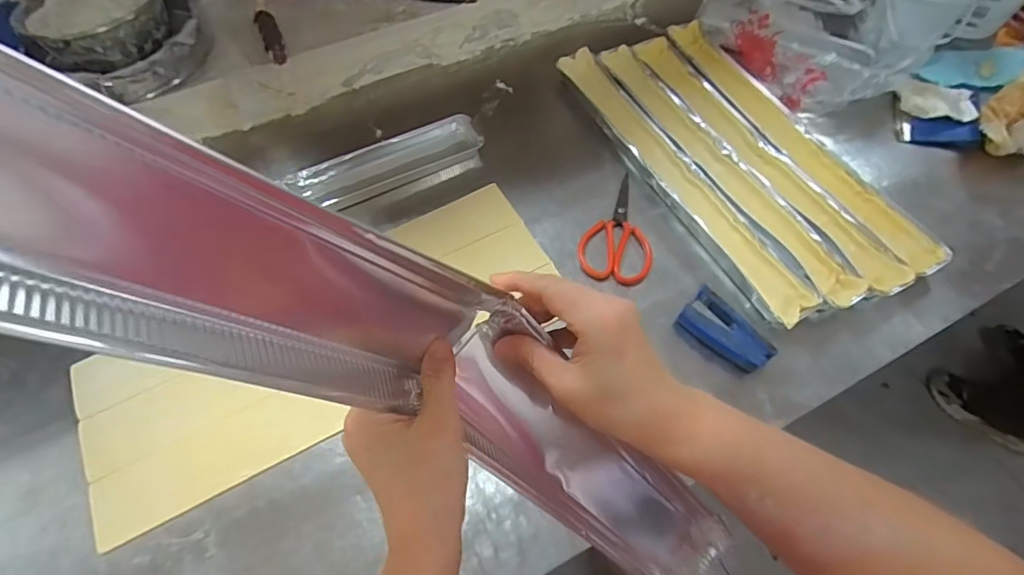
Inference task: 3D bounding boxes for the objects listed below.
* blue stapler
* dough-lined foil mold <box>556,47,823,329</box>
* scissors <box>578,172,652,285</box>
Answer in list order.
[{"bbox_3d":[0.270,0.056,0.636,0.055,0.042,0.110,-41,70,-20],"label":"blue stapler"},{"bbox_3d":[0.239,-0.175,0.763,0.068,0.030,0.550,-26,65,-14],"label":"dough-lined foil mold"},{"bbox_3d":[0.158,-0.087,0.729,0.101,0.008,0.181,16,63,7],"label":"scissors"}]

